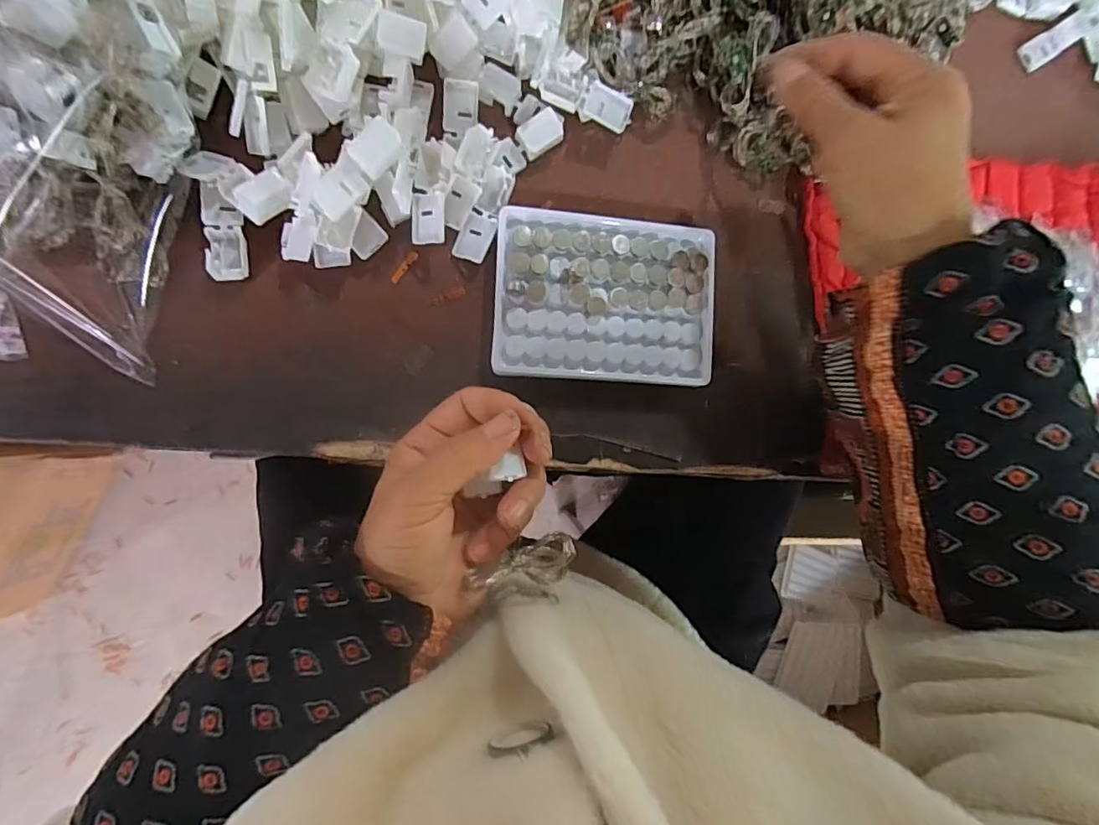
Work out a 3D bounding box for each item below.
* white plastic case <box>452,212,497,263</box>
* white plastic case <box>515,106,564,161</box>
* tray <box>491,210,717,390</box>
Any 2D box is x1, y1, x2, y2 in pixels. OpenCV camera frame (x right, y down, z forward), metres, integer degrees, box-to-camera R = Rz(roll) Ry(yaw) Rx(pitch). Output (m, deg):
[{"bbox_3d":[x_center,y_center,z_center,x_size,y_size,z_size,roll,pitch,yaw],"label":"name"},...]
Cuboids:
[{"bbox_3d":[-0.043,-0.102,0.316,0.019,0.004,0.027,21,85,-8],"label":"white plastic case"},{"bbox_3d":[-0.005,-0.165,0.321,0.025,0.013,0.018,-35,94,-9],"label":"white plastic case"},{"bbox_3d":[0.033,-0.068,0.320,0.129,0.015,0.097,3,87,-9],"label":"tray"}]

